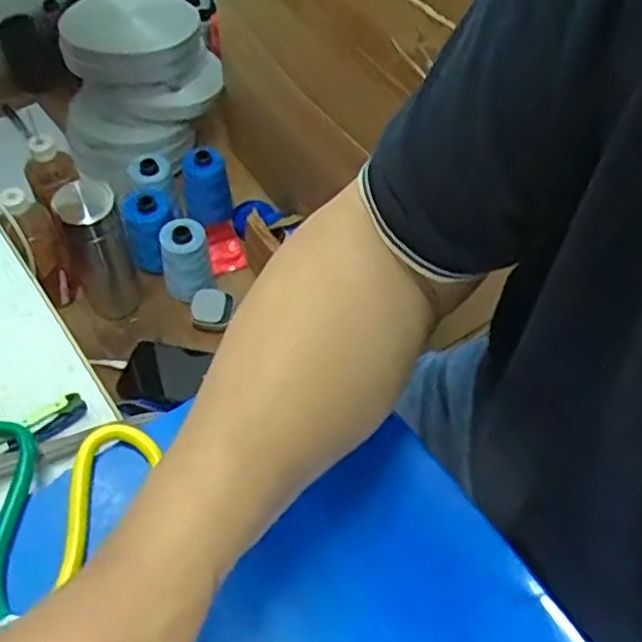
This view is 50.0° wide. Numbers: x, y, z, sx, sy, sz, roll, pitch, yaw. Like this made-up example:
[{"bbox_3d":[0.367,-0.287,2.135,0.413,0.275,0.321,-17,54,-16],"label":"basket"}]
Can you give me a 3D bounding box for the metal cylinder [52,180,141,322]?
[{"bbox_3d":[-0.276,-0.075,0.871,0.070,0.232,0.055,-17,58,-14],"label":"metal cylinder"}]

